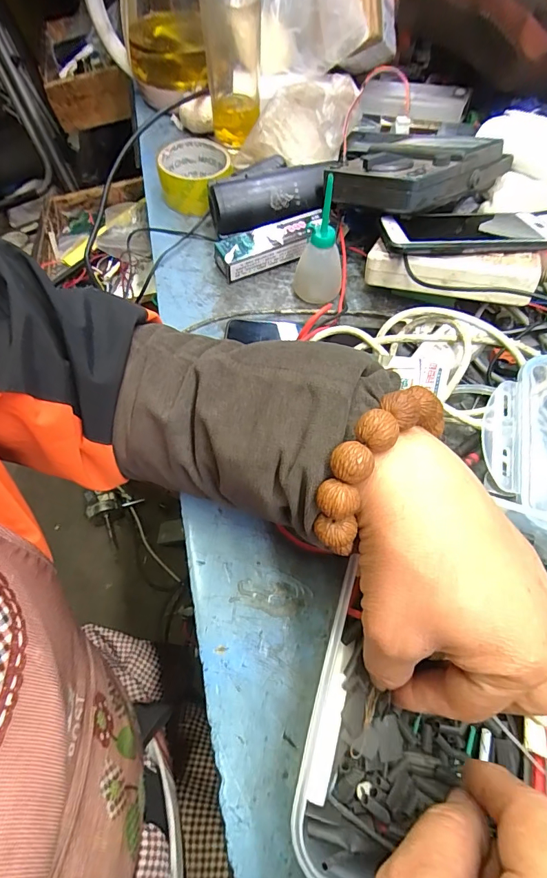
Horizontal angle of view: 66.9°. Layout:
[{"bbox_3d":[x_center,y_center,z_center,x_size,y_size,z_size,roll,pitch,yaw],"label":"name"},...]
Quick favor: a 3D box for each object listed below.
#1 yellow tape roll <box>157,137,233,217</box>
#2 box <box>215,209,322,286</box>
[{"bbox_3d":[-0.093,-0.317,0.500,0.090,0.050,0.090,1,61,-1],"label":"yellow tape roll"},{"bbox_3d":[-0.002,-0.209,0.448,0.119,0.033,0.041,-23,64,-14],"label":"box"}]

